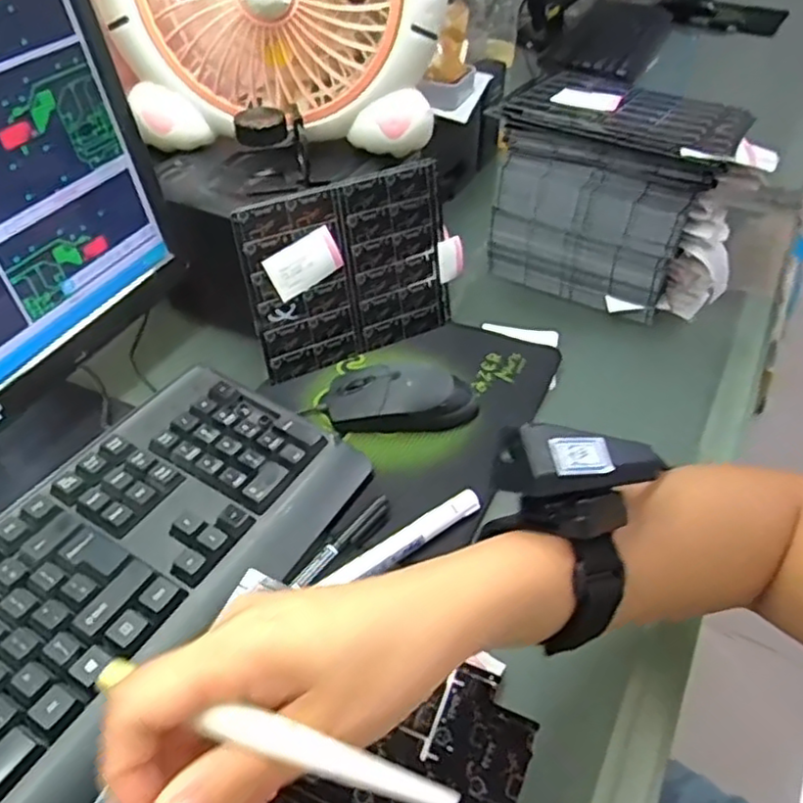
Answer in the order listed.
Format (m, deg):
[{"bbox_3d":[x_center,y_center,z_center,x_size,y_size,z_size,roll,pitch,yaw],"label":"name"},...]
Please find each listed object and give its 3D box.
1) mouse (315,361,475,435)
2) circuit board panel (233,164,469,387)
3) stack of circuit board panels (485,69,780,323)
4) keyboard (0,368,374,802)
[{"bbox_3d":[0.000,-0.003,0.523,0.114,0.031,0.050,-3,43,-4],"label":"mouse"},{"bbox_3d":[-0.032,-0.107,0.559,0.186,0.141,0.009,-22,35,-23],"label":"circuit board panel"},{"bbox_3d":[0.208,-0.189,0.637,0.208,0.163,0.142,30,50,28],"label":"stack of circuit board panels"},{"bbox_3d":[-0.197,0.137,0.361,0.158,0.038,0.431,21,46,20],"label":"keyboard"}]

